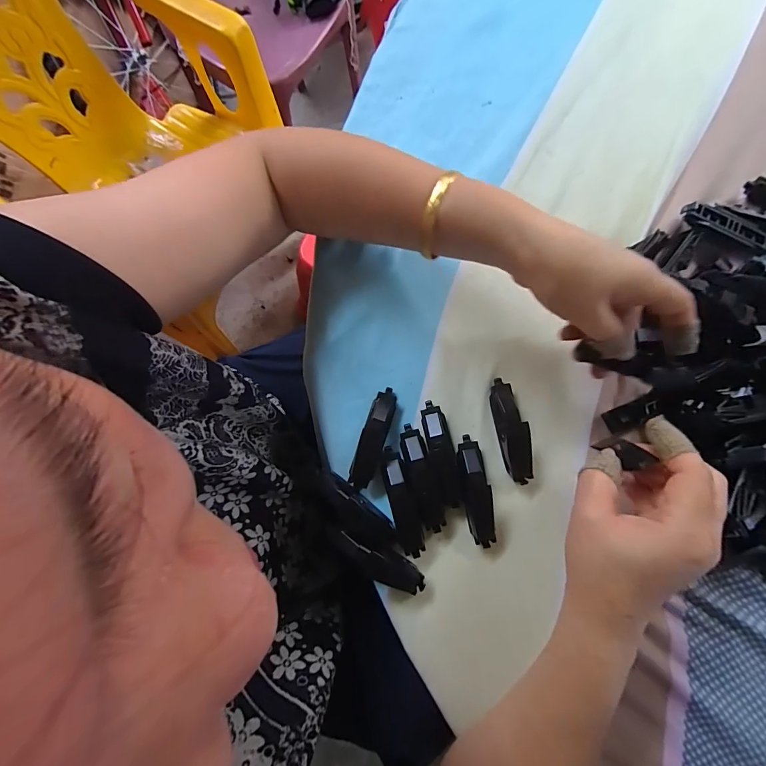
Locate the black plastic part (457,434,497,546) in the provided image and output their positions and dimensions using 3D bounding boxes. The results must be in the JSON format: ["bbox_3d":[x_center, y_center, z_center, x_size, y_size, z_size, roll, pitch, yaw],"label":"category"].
[{"bbox_3d":[0.070,0.082,0.285,0.021,0.017,0.080,-8,80,1],"label":"black plastic part"}]

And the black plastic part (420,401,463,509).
[{"bbox_3d":[0.044,0.054,0.289,0.020,0.019,0.080,-10,80,0],"label":"black plastic part"}]

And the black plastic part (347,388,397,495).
[{"bbox_3d":[-0.008,0.043,0.296,0.018,0.017,0.080,17,82,5],"label":"black plastic part"}]

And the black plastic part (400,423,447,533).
[{"bbox_3d":[0.030,0.072,0.287,0.020,0.017,0.080,-17,80,-1],"label":"black plastic part"}]

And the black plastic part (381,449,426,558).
[{"bbox_3d":[0.014,0.090,0.286,0.019,0.013,0.080,-14,80,-1],"label":"black plastic part"}]

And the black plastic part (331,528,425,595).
[{"bbox_3d":[-0.005,0.132,0.278,0.074,0.017,0.019,25,82,6],"label":"black plastic part"}]

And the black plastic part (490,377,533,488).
[{"bbox_3d":[0.100,0.037,0.293,0.021,0.013,0.079,-9,80,0],"label":"black plastic part"}]

